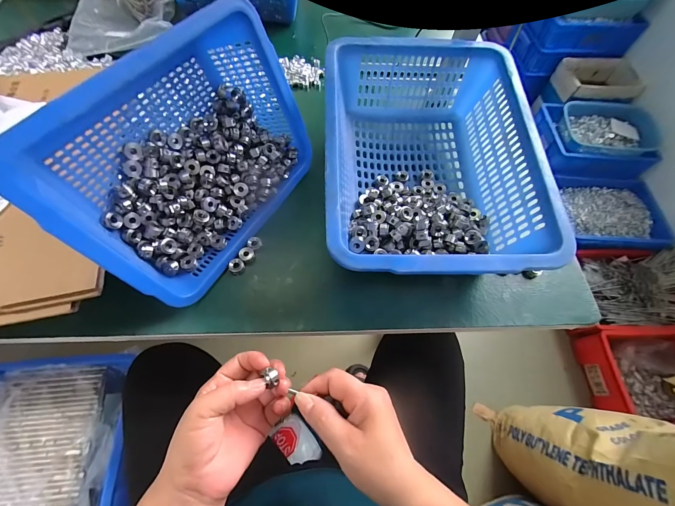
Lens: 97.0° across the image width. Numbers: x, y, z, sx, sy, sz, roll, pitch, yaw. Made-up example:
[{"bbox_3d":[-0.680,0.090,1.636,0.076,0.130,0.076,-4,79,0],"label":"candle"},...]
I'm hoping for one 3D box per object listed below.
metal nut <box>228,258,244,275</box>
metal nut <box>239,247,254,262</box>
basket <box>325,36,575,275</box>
[{"bbox_3d":[-0.136,0.018,0.405,0.019,0.011,0.019,1,64,-3],"label":"metal nut"},{"bbox_3d":[-0.125,0.001,0.413,0.019,0.009,0.018,1,64,-3],"label":"metal nut"},{"bbox_3d":[0.116,-0.122,0.422,0.268,0.121,0.354,-1,64,-4],"label":"basket"}]

